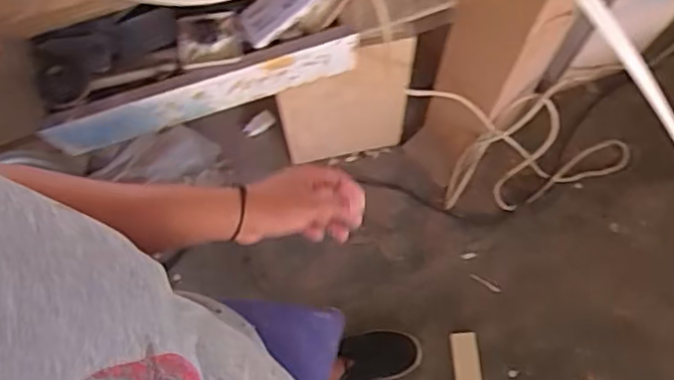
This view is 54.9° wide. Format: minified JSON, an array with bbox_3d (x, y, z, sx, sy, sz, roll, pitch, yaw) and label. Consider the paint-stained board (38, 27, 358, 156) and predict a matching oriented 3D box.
[{"bbox_3d":[-0.194,-0.139,0.967,0.458,0.137,0.020,-16,73,-3],"label":"paint-stained board"}]

